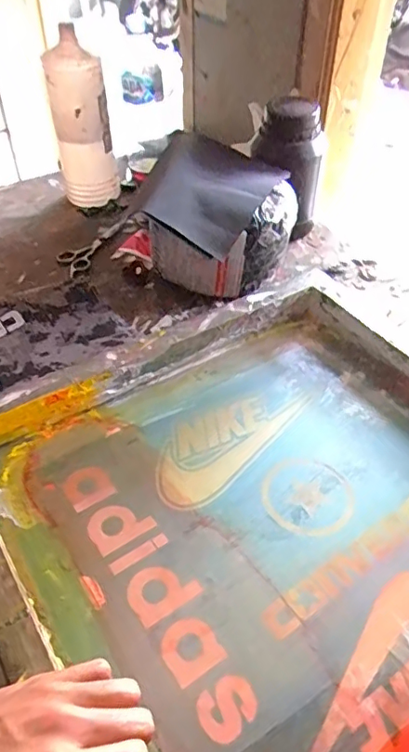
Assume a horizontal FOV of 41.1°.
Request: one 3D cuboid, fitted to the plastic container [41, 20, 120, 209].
[{"bbox_3d":[-0.175,-0.347,0.787,0.083,0.235,0.076,-6,45,-7],"label":"plastic container"}]

